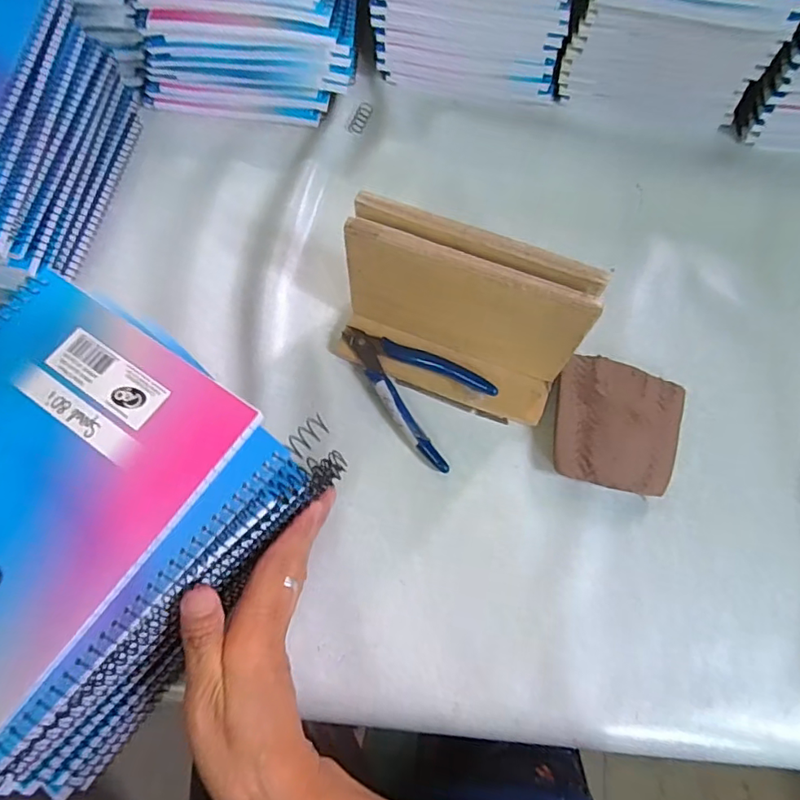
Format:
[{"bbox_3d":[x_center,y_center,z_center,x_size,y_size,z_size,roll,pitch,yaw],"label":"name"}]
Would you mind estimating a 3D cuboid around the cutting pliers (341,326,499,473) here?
[{"bbox_3d":[0.003,-0.011,0.390,0.116,0.020,0.068,35,73,11],"label":"cutting pliers"}]

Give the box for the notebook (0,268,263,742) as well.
[{"bbox_3d":[-0.182,0.044,0.237,0.149,0.011,0.196,33,72,10],"label":"notebook"}]

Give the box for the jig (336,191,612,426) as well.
[{"bbox_3d":[0.039,-0.055,0.358,0.160,0.111,0.075,21,70,6],"label":"jig"}]

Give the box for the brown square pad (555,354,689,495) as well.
[{"bbox_3d":[0.153,0.019,0.382,0.087,0.023,0.090,16,70,4],"label":"brown square pad"}]

